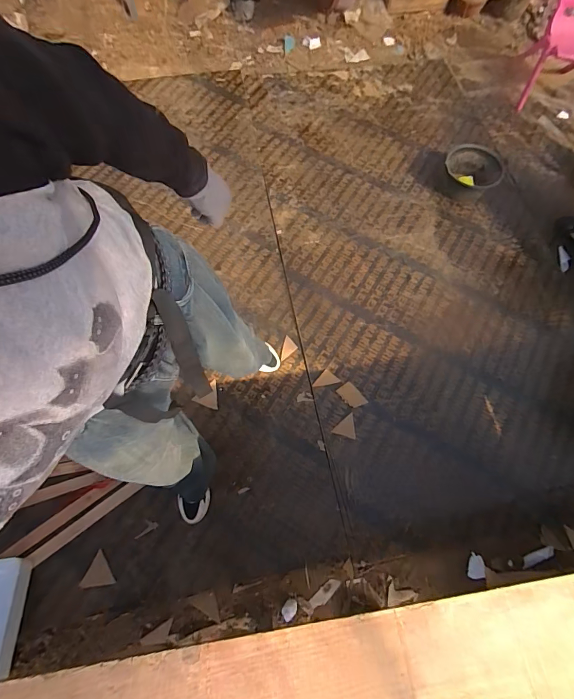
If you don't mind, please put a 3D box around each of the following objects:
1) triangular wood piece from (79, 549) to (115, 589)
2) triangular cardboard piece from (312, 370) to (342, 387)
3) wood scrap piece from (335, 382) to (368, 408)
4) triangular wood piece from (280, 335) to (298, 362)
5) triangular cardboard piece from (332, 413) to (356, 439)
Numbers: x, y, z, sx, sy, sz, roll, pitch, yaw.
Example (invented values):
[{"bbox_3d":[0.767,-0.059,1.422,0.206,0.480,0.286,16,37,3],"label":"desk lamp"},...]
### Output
[{"bbox_3d":[-0.617,0.723,1.180,0.097,0.009,0.106,-30,74,-13],"label":"triangular wood piece"},{"bbox_3d":[0.150,0.125,1.393,0.071,0.006,0.085,37,71,13],"label":"triangular cardboard piece"},{"bbox_3d":[0.241,0.174,1.371,0.068,0.007,0.103,-38,73,-16],"label":"wood scrap piece"},{"bbox_3d":[0.010,0.000,1.445,0.053,0.004,0.104,12,64,-3],"label":"triangular wood piece"},{"bbox_3d":[0.203,0.278,1.324,0.078,0.006,0.083,-3,68,-3],"label":"triangular cardboard piece"}]

